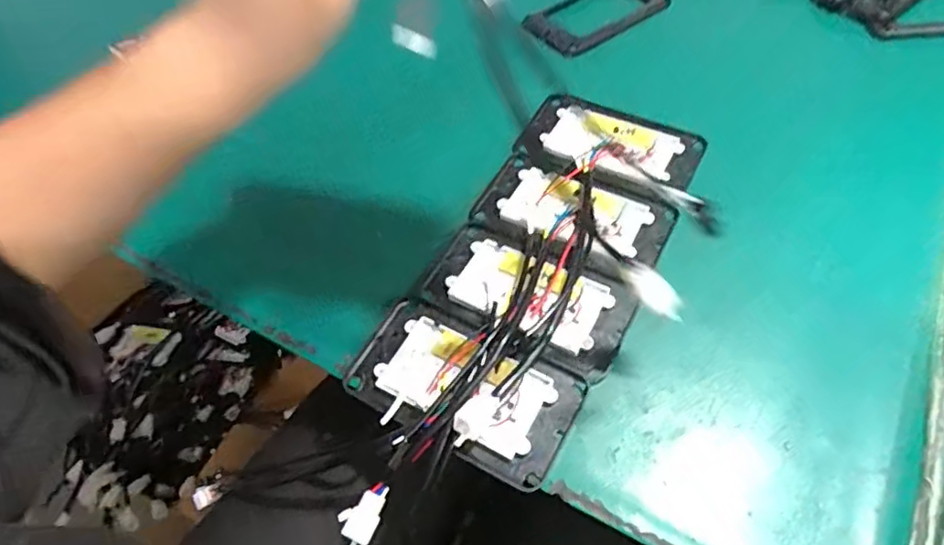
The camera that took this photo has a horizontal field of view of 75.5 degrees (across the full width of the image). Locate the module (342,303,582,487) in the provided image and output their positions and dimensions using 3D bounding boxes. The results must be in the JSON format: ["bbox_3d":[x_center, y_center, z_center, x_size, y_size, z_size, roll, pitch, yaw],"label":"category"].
[{"bbox_3d":[-0.011,0.078,0.407,0.150,0.025,0.090,23,60,19],"label":"module"}]

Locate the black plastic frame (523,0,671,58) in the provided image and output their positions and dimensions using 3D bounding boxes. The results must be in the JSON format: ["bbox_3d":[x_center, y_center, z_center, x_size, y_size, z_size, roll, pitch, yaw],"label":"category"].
[{"bbox_3d":[0.131,-0.277,0.644,0.150,0.009,0.081,-36,59,-20],"label":"black plastic frame"}]

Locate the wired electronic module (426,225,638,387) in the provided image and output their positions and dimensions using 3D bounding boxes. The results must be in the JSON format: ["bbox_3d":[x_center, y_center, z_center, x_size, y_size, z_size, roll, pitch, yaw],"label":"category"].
[{"bbox_3d":[0.037,0.015,0.443,0.148,0.027,0.086,24,60,19],"label":"wired electronic module"}]

